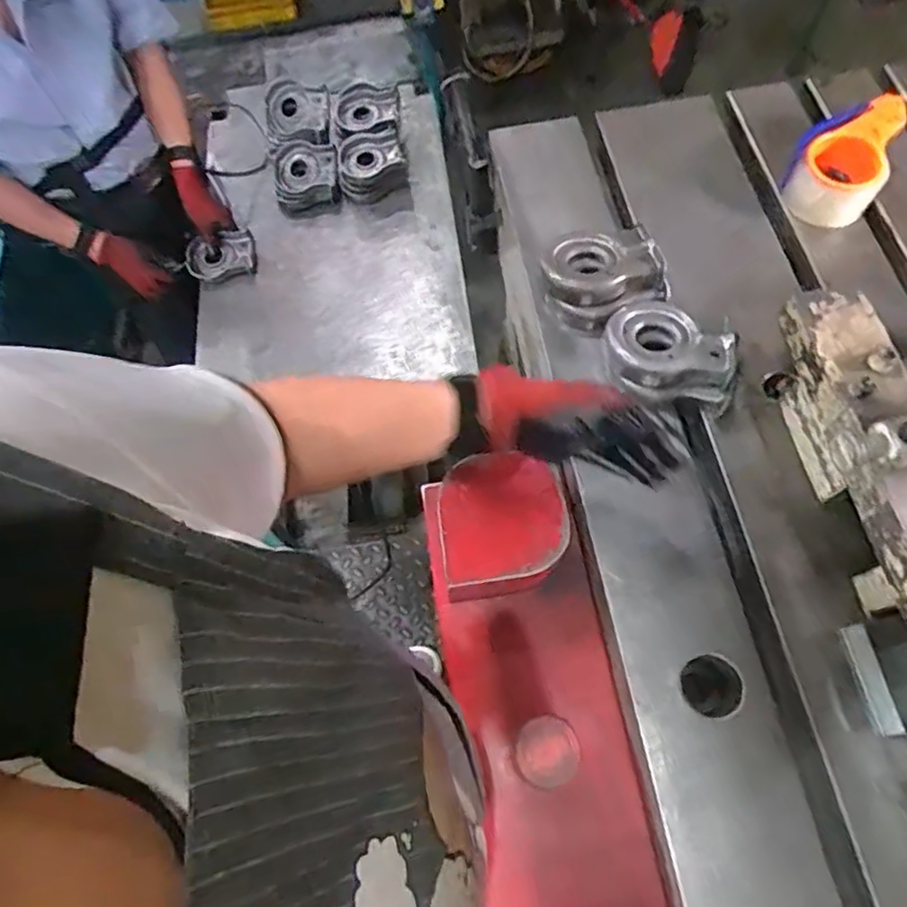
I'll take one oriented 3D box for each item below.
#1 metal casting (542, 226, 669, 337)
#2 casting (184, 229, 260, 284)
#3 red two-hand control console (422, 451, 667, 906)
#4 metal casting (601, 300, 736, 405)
[{"bbox_3d":[0.166,-0.193,0.697,0.131,0.063,0.113,-21,67,-6],"label":"metal casting"},{"bbox_3d":[-0.446,-0.372,1.204,0.144,0.035,0.098,-3,67,2],"label":"casting"},{"bbox_3d":[0.079,0.257,0.541,0.149,0.100,0.510,-10,67,-1],"label":"red two-hand control console"},{"bbox_3d":[0.222,-0.105,0.659,0.121,0.064,0.113,3,67,4],"label":"metal casting"}]

